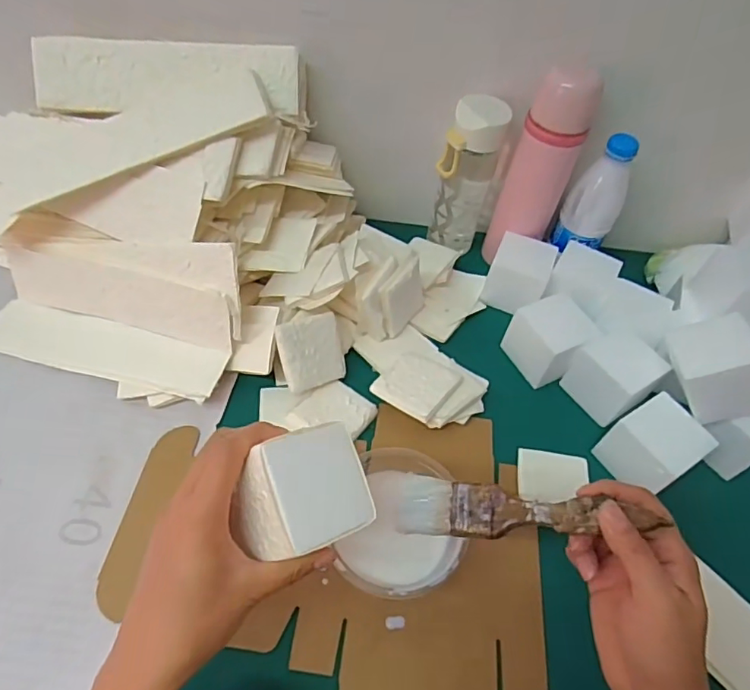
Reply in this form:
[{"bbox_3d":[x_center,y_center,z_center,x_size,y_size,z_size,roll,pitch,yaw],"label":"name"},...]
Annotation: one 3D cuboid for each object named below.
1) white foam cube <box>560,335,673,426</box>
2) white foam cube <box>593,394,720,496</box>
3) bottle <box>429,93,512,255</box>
[{"bbox_3d":[0.249,0.032,0.552,0.071,0.060,0.074,-26,61,-22],"label":"white foam cube"},{"bbox_3d":[0.264,0.096,0.509,0.069,0.057,0.066,-26,61,-22],"label":"white foam cube"},{"bbox_3d":[0.105,-0.193,0.620,0.059,0.175,0.054,25,56,12],"label":"bottle"}]

